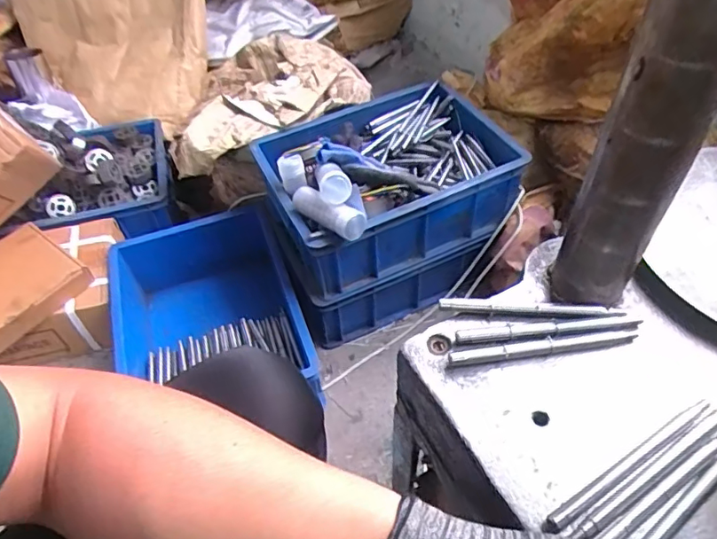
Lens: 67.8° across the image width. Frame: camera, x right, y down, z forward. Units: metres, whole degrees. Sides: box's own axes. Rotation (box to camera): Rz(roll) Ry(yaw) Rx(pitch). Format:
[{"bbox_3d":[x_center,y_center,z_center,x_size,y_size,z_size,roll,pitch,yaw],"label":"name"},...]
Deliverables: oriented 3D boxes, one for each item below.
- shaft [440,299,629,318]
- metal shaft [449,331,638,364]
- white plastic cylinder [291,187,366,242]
[{"bbox_3d":[0.154,0.036,0.480,0.160,0.009,0.012,3,51,6],"label":"shaft"},{"bbox_3d":[0.159,0.067,0.457,0.161,0.011,0.011,-7,50,-3],"label":"metal shaft"},{"bbox_3d":[-0.048,-0.087,0.789,0.128,0.042,0.041,28,57,24],"label":"white plastic cylinder"}]

